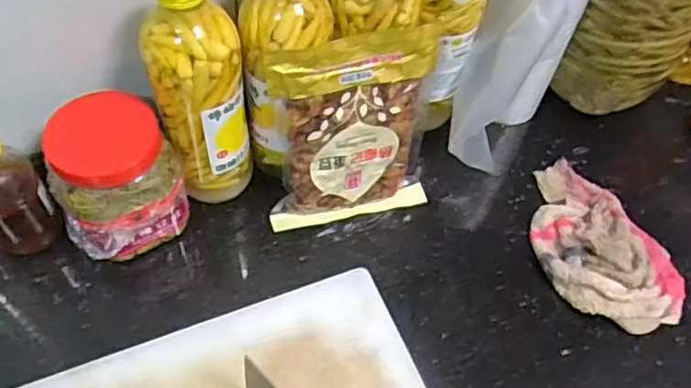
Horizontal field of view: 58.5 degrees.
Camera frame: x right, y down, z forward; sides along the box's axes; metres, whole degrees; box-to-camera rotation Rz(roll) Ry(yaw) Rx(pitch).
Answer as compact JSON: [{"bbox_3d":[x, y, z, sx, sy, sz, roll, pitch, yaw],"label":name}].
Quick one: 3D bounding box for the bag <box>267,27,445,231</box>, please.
[{"bbox_3d":[0.005,-0.066,0.628,0.165,0.211,0.050,-15,42,-16],"label":"bag"}]

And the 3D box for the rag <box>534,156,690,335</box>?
[{"bbox_3d":[0.262,0.050,0.654,0.119,0.035,0.205,-23,61,-19],"label":"rag"}]

